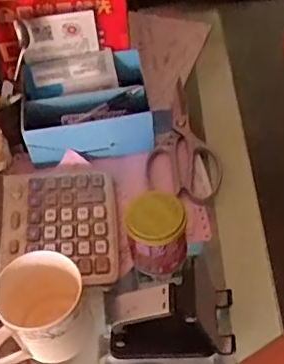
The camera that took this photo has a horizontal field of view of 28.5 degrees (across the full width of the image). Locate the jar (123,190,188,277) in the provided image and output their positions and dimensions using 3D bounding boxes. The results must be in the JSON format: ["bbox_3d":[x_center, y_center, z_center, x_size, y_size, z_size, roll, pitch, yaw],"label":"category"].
[{"bbox_3d":[0.015,0.052,0.583,0.060,0.061,0.061,-3,50,4],"label":"jar"}]

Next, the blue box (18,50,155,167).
[{"bbox_3d":[-0.071,-0.096,0.709,0.154,0.085,0.119,-7,50,1],"label":"blue box"}]

